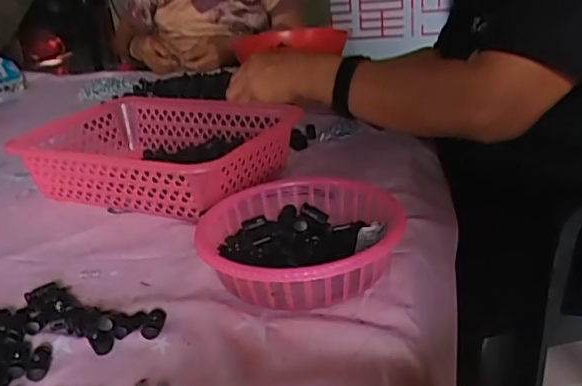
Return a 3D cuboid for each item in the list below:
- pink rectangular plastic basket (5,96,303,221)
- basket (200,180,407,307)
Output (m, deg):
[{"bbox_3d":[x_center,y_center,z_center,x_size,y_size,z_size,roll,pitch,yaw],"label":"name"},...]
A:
[{"bbox_3d":[-0.160,-0.046,0.717,0.298,0.086,0.212,8,27,26],"label":"pink rectangular plastic basket"},{"bbox_3d":[0.003,0.043,0.509,0.162,0.053,0.170,-4,24,2],"label":"basket"}]

